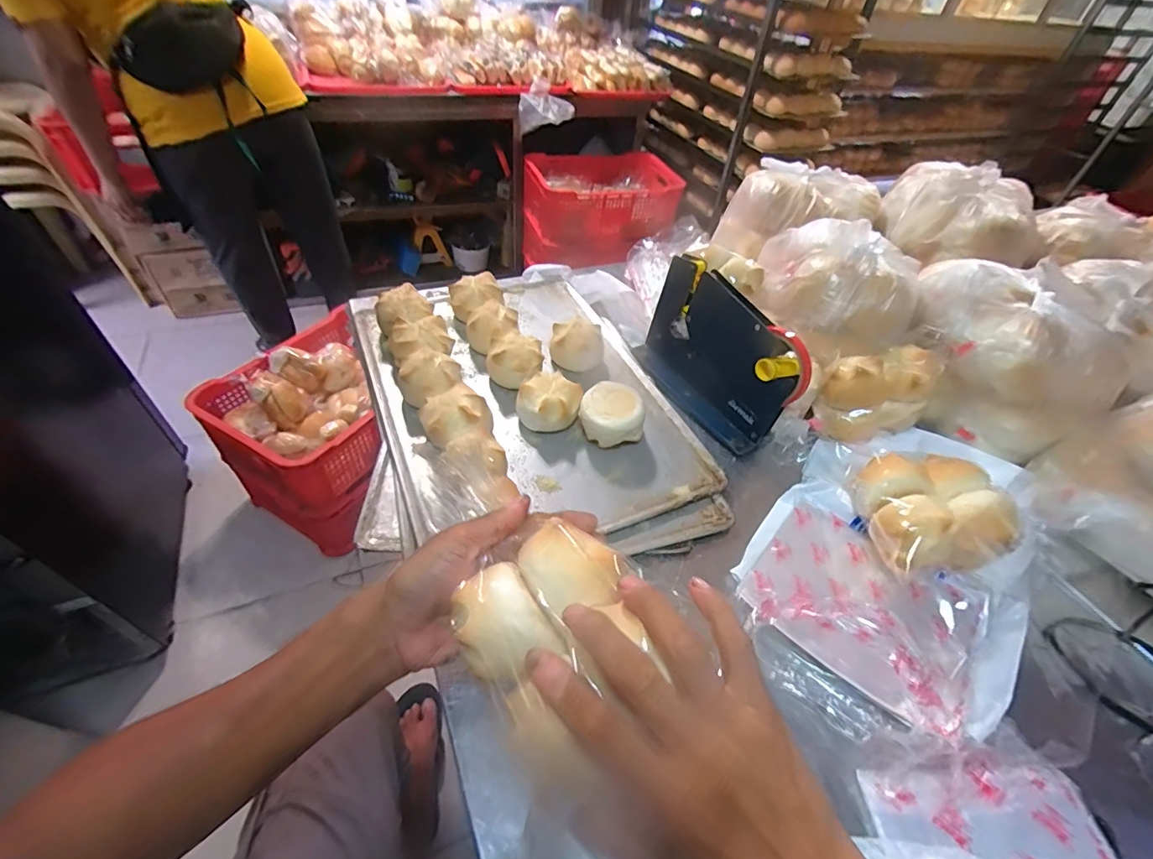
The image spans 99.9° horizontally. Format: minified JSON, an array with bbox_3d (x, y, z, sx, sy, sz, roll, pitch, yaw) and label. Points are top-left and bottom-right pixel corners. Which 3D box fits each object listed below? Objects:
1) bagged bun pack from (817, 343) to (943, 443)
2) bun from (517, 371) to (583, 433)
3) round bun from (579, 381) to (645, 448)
[{"bbox_3d":[0.358,-0.043,0.586,0.132,0.090,0.069,-8,49,-14],"label":"bagged bun pack"},{"bbox_3d":[-0.033,-0.029,0.577,0.076,0.052,0.066,4,47,-3],"label":"bun"},{"bbox_3d":[0.042,-0.014,0.566,0.072,0.051,0.066,3,47,-4],"label":"round bun"}]

